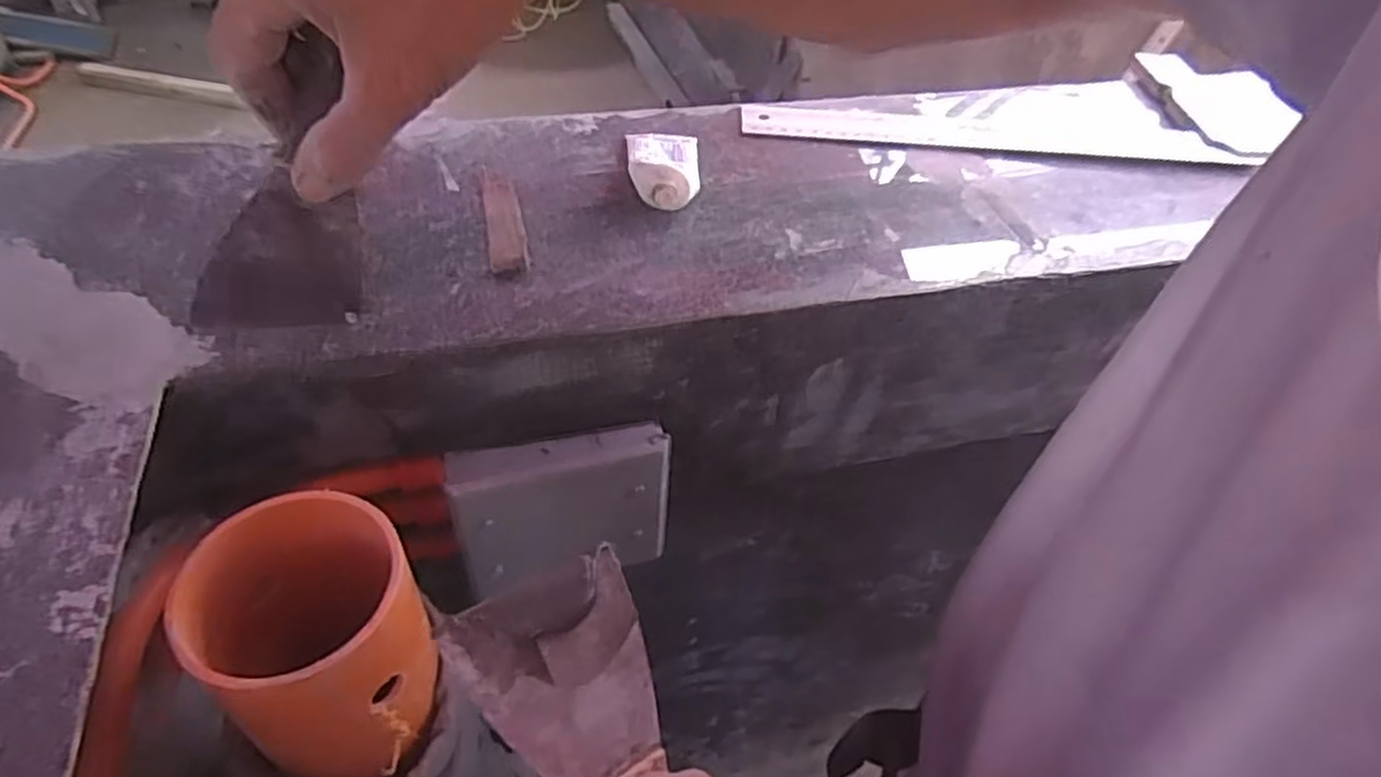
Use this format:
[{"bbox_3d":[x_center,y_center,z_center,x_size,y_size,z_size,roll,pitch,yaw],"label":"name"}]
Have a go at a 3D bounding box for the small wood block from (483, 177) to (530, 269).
[{"bbox_3d":[-0.101,-0.091,0.423,0.019,0.004,0.086,-6,45,-13],"label":"small wood block"}]

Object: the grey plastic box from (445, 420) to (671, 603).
[{"bbox_3d":[-0.070,0.069,0.440,0.115,0.099,0.025,-11,47,-15],"label":"grey plastic box"}]

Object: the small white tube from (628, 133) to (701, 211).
[{"bbox_3d":[-0.015,-0.136,0.461,0.043,0.026,0.095,1,44,-6],"label":"small white tube"}]

